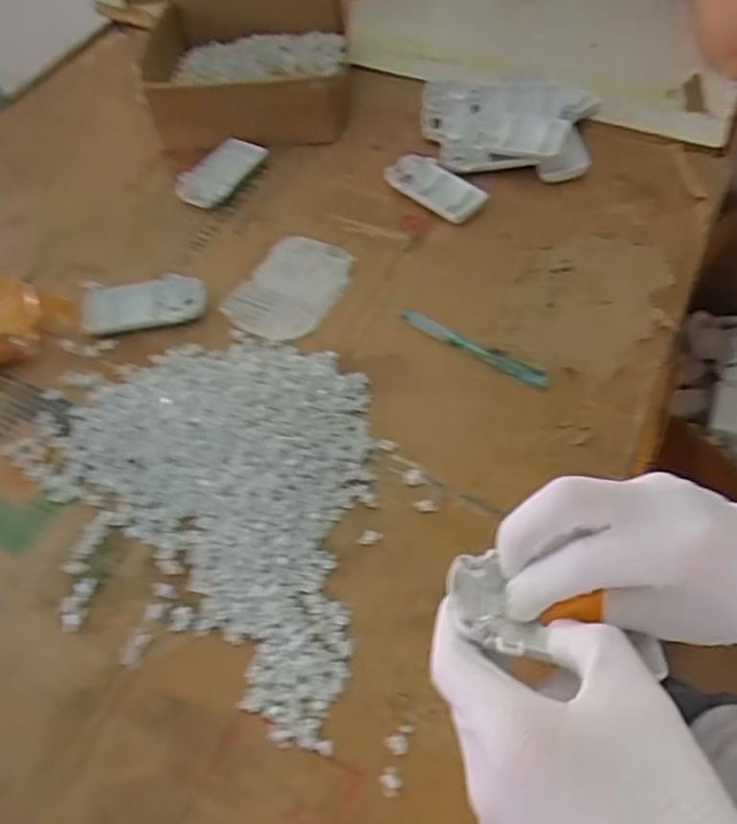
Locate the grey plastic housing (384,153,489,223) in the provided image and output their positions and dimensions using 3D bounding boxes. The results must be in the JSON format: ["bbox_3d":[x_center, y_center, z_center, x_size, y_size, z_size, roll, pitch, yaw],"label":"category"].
[{"bbox_3d":[0.064,-0.214,0.627,0.047,0.018,0.097,-41,65,-20],"label":"grey plastic housing"}]

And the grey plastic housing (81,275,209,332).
[{"bbox_3d":[-0.192,-0.093,0.559,0.105,0.011,0.055,-4,58,0],"label":"grey plastic housing"}]

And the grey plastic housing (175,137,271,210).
[{"bbox_3d":[-0.148,-0.239,0.651,0.053,0.015,0.091,33,65,21],"label":"grey plastic housing"}]

